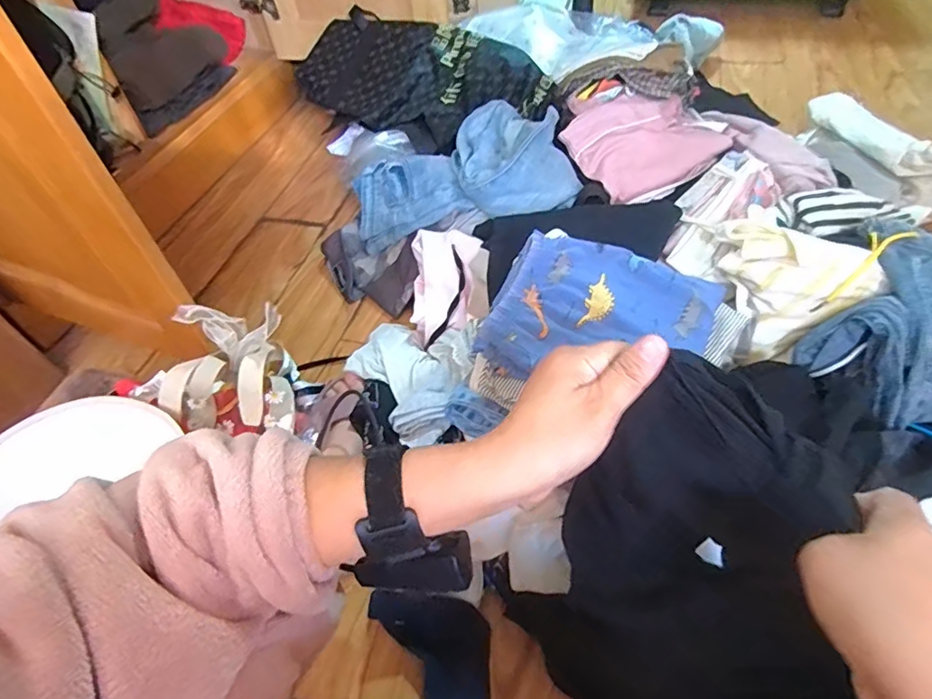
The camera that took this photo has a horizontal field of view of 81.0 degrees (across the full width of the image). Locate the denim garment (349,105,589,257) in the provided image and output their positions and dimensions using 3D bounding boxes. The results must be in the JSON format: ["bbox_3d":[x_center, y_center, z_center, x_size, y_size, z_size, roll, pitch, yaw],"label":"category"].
[{"bbox_3d":[-0.014,-0.298,0.932,0.391,0.104,0.233,-6,48,25],"label":"denim garment"}]

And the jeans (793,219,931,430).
[{"bbox_3d":[0.524,-0.037,0.624,0.291,0.130,0.215,-11,50,-4],"label":"jeans"}]

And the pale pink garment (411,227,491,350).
[{"bbox_3d":[-0.026,-0.096,0.803,0.113,0.091,0.170,-1,50,5],"label":"pale pink garment"}]

